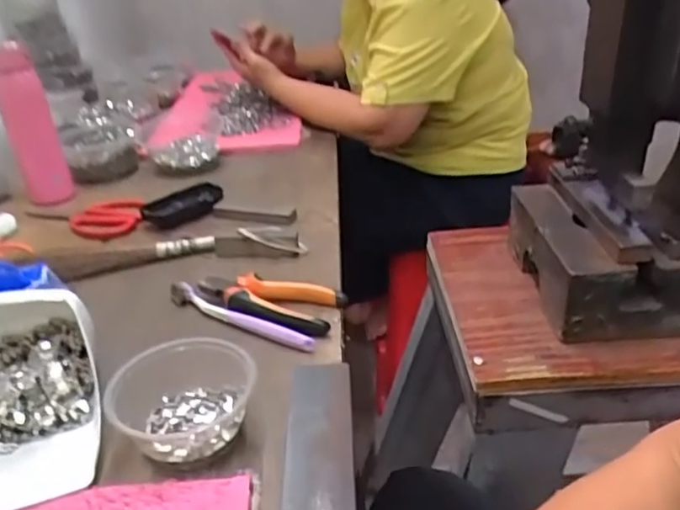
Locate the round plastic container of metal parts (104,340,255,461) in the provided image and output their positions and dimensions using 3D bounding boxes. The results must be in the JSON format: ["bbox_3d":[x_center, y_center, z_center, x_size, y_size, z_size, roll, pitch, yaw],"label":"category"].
[{"bbox_3d":[-0.122,0.106,0.474,0.104,0.045,0.101,-2,30,1],"label":"round plastic container of metal parts"}]

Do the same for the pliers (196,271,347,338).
[{"bbox_3d":[-0.072,0.043,0.615,0.143,0.017,0.069,12,33,24],"label":"pliers"}]

